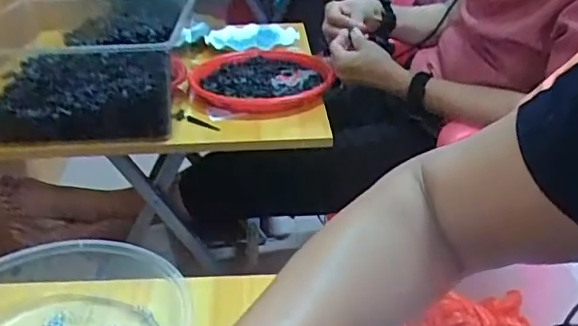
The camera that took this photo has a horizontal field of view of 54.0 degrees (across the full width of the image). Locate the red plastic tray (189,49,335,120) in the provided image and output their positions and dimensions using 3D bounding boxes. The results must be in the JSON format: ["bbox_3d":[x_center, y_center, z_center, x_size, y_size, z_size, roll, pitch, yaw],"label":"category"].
[{"bbox_3d":[-0.055,-0.157,1.003,0.227,0.043,0.279,-6,30,-11],"label":"red plastic tray"}]

